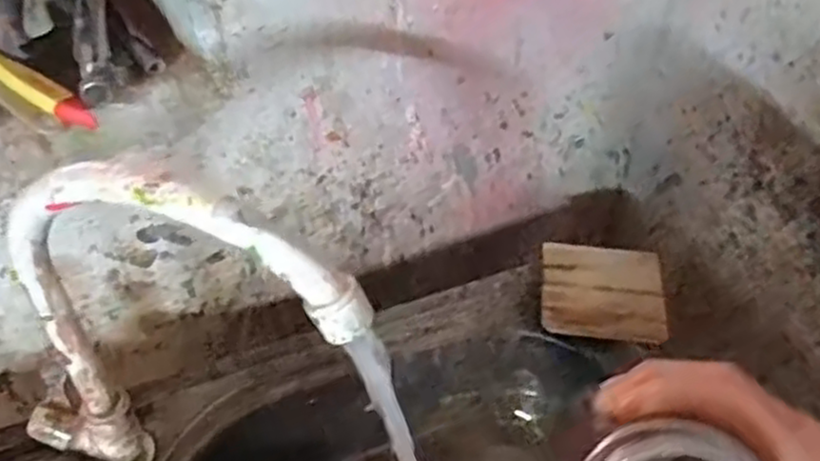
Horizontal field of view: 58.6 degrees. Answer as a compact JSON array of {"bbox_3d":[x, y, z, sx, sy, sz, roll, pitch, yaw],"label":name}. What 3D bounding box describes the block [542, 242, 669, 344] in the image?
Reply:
[{"bbox_3d":[0.162,0.049,0.617,0.097,0.014,0.094,6,47,5],"label":"block"}]

